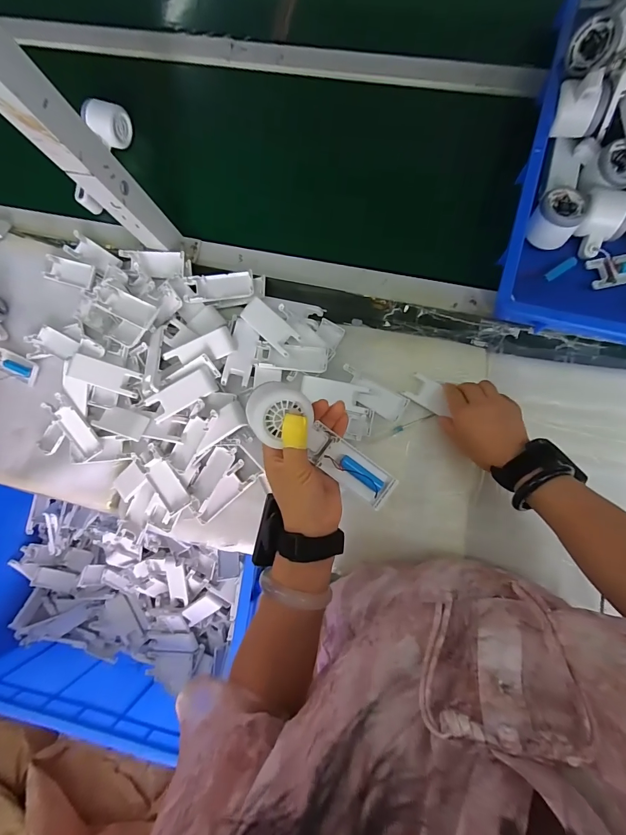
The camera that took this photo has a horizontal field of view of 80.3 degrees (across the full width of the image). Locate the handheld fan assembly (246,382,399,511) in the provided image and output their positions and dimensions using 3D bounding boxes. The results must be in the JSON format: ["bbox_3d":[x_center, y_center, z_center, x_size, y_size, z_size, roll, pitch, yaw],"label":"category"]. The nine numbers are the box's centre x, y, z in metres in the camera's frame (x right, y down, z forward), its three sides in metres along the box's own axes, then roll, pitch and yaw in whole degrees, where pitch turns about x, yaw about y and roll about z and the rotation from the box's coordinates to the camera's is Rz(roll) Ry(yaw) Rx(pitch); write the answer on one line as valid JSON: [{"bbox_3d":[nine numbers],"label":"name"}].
[{"bbox_3d":[0.011,0.028,0.364,0.167,0.031,0.054,37,90,-19],"label":"handheld fan assembly"}]

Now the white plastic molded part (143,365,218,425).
[{"bbox_3d":[-0.187,-0.034,0.534,0.101,0.022,0.040,-29,102,3],"label":"white plastic molded part"}]

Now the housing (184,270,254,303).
[{"bbox_3d":[-0.140,-0.196,0.567,0.102,0.029,0.042,-6,85,5],"label":"housing"}]

